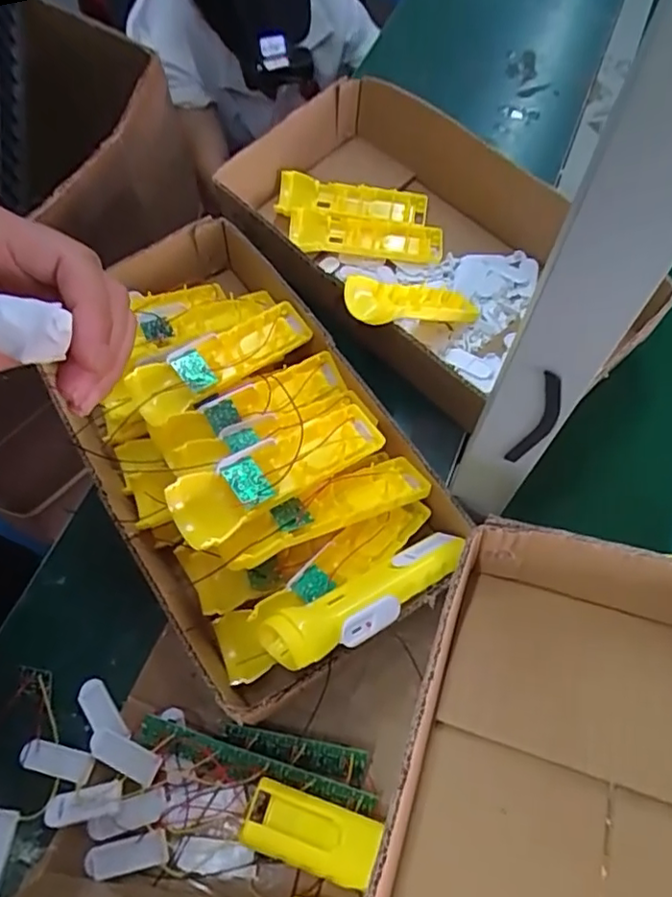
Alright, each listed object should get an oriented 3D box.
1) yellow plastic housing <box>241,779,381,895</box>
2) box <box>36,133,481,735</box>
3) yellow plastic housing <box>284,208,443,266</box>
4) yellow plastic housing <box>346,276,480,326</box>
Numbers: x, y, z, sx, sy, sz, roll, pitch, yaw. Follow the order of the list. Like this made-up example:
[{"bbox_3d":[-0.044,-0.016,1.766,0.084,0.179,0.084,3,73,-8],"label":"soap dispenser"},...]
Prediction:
[{"bbox_3d":[-0.017,0.260,0.412,0.089,0.027,0.040,17,65,8],"label":"yellow plastic housing"},{"bbox_3d":[-0.085,-0.019,0.495,0.218,0.105,0.394,-32,68,-14],"label":"box"},{"bbox_3d":[0.030,-0.226,0.650,0.165,0.031,0.048,5,64,3],"label":"yellow plastic housing"},{"bbox_3d":[0.074,-0.137,0.569,0.166,0.027,0.055,-9,60,-39],"label":"yellow plastic housing"}]

